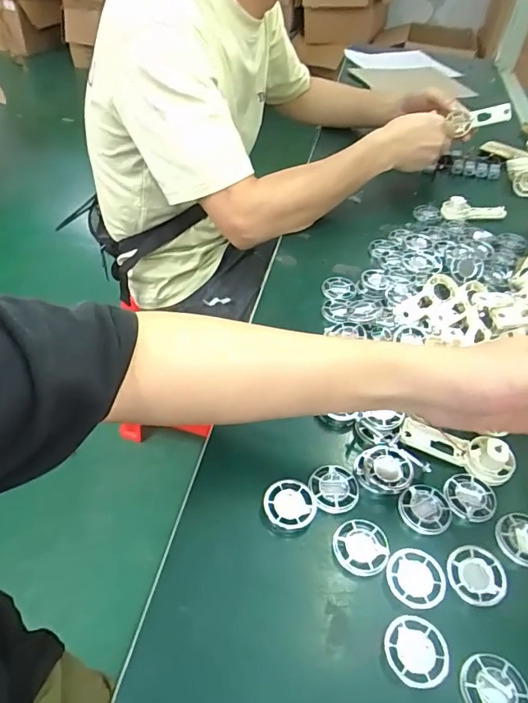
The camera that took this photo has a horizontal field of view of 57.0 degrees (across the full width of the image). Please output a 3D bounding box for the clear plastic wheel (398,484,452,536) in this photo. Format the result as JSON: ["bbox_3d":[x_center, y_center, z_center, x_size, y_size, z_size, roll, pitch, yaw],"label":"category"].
[{"bbox_3d":[0.124,0.119,0.371,0.038,0.004,0.038,3,46,-3],"label":"clear plastic wheel"}]

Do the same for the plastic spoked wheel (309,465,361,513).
[{"bbox_3d":[0.055,0.107,0.381,0.038,0.005,0.038,3,47,-3],"label":"plastic spoked wheel"}]

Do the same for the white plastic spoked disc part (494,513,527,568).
[{"bbox_3d":[0.192,0.139,0.360,0.037,0.009,0.036,3,46,-3],"label":"white plastic spoked disc part"}]

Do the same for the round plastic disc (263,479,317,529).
[{"bbox_3d":[0.021,0.117,0.371,0.039,0.008,0.037,3,46,-3],"label":"round plastic disc"}]

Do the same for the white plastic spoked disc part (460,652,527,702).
[{"bbox_3d":[0.139,0.204,0.292,0.038,0.007,0.039,3,46,-3],"label":"white plastic spoked disc part"}]

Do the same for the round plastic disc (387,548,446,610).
[{"bbox_3d":[0.105,0.156,0.334,0.036,0.005,0.039,3,46,-3],"label":"round plastic disc"}]

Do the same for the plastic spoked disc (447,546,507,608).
[{"bbox_3d":[0.147,0.154,0.334,0.038,0.004,0.037,3,46,-3],"label":"plastic spoked disc"}]

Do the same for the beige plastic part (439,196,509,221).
[{"bbox_3d":[0.302,-0.204,0.694,0.093,0.019,0.034,0,46,-6],"label":"beige plastic part"}]

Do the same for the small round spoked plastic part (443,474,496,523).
[{"bbox_3d":[0.162,0.114,0.383,0.038,0.006,0.039,3,46,-3],"label":"small round spoked plastic part"}]

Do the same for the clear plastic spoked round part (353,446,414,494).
[{"bbox_3d":[0.096,0.094,0.390,0.042,0.011,0.036,18,47,11],"label":"clear plastic spoked round part"}]

